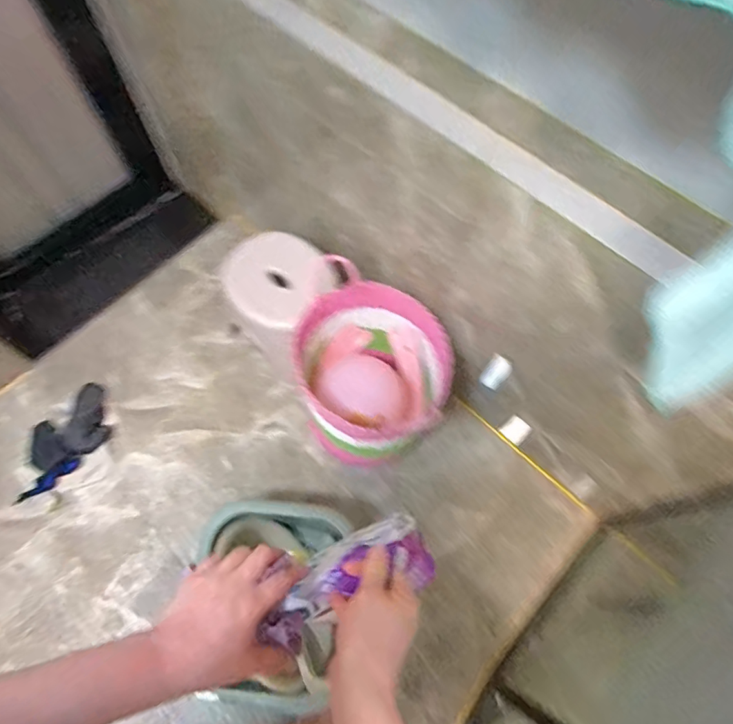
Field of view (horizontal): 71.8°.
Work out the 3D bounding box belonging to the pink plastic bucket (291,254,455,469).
[{"bbox_3d":[-0.001,0.032,1.233,0.373,0.334,0.360,0,67,0],"label":"pink plastic bucket"}]

